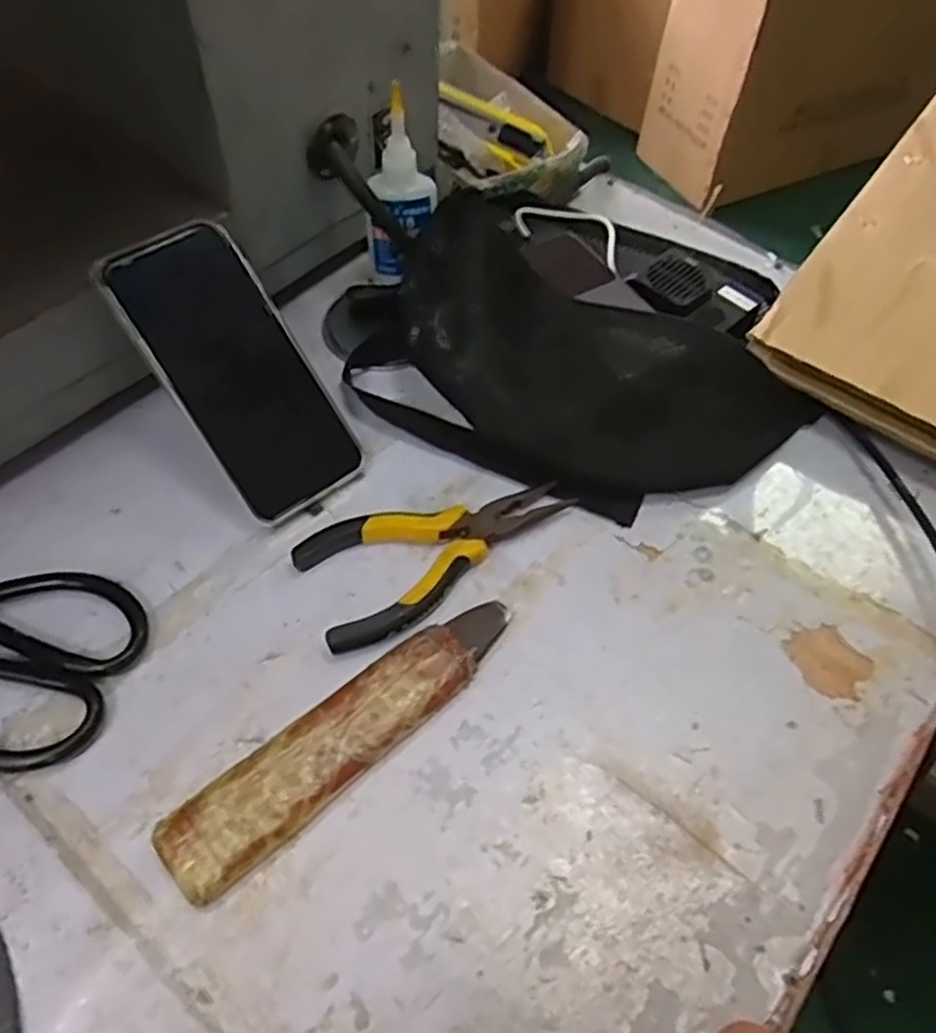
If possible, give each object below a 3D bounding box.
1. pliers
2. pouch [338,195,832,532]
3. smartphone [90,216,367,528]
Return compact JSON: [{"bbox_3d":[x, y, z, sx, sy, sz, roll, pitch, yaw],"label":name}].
[{"bbox_3d":[-0.015,0.017,0.422,0.152,0.016,0.068,-23,60,-18],"label":"pliers"},{"bbox_3d":[0.062,-0.091,0.456,0.276,0.083,0.128,23,58,12],"label":"pouch"},{"bbox_3d":[-0.129,-0.082,0.430,0.077,0.010,0.166,-37,102,-24],"label":"smartphone"}]

